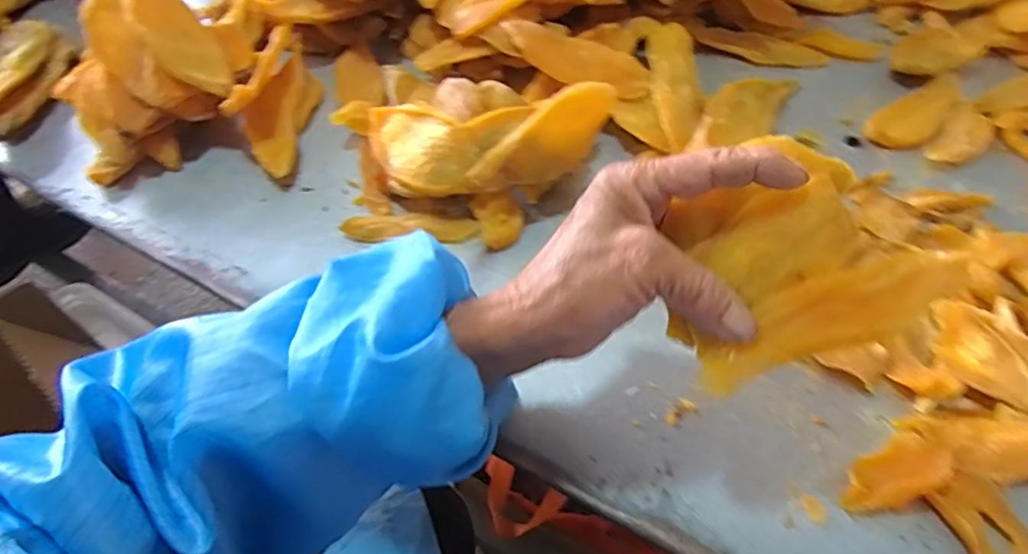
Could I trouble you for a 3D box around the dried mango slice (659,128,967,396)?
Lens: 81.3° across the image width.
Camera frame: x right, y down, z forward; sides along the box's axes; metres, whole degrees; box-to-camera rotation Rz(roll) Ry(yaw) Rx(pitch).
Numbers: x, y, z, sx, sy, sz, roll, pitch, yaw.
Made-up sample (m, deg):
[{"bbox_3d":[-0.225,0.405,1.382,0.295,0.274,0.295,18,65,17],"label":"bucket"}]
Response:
[{"bbox_3d":[0.118,-0.005,0.268,0.108,0.012,0.094,-36,73,11],"label":"dried mango slice"}]

